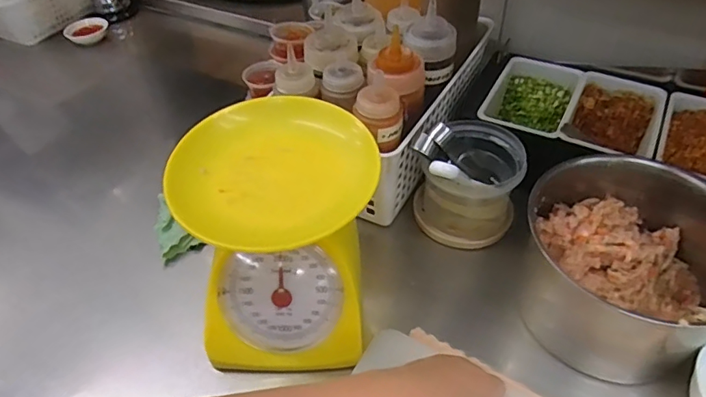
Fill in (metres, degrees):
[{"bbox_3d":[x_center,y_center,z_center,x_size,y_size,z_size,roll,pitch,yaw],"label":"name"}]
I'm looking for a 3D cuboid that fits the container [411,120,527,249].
[{"bbox_3d":[0.121,-0.017,0.536,0.103,0.109,0.104,-2,45,2],"label":"container"}]

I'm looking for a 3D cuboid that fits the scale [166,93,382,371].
[{"bbox_3d":[-0.061,0.031,0.437,0.164,0.165,0.158,0,45,4],"label":"scale"}]

